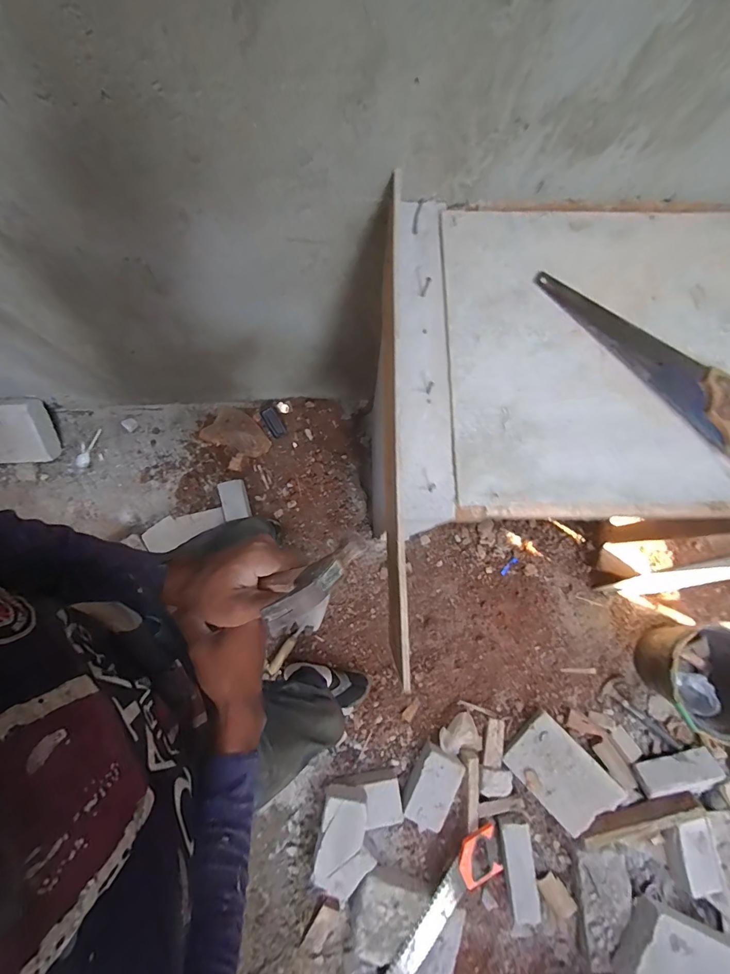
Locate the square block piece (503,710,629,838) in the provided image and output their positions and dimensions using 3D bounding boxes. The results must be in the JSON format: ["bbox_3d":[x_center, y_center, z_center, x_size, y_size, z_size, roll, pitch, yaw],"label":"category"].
[{"bbox_3d":[0.589,0.861,1.226,0.204,0.073,0.283,-43,78,-9],"label":"square block piece"}]

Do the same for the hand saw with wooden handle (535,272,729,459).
[{"bbox_3d":[0.401,-0.173,0.560,0.381,0.025,0.076,45,84,5],"label":"hand saw with wooden handle"}]

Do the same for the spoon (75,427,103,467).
[{"bbox_3d":[-0.957,-0.132,1.414,0.037,0.019,0.151,33,92,10],"label":"spoon"}]

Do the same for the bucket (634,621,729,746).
[{"bbox_3d":[0.978,0.555,1.208,0.303,0.260,0.287,0,82,-1],"label":"bucket"}]

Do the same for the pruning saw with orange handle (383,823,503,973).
[{"bbox_3d":[0.212,1.227,1.148,0.126,0.051,0.556,39,79,11],"label":"pruning saw with orange handle"}]

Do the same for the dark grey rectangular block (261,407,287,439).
[{"bbox_3d":[-0.306,-0.217,1.372,0.050,0.009,0.106,-35,88,6],"label":"dark grey rectangular block"}]

